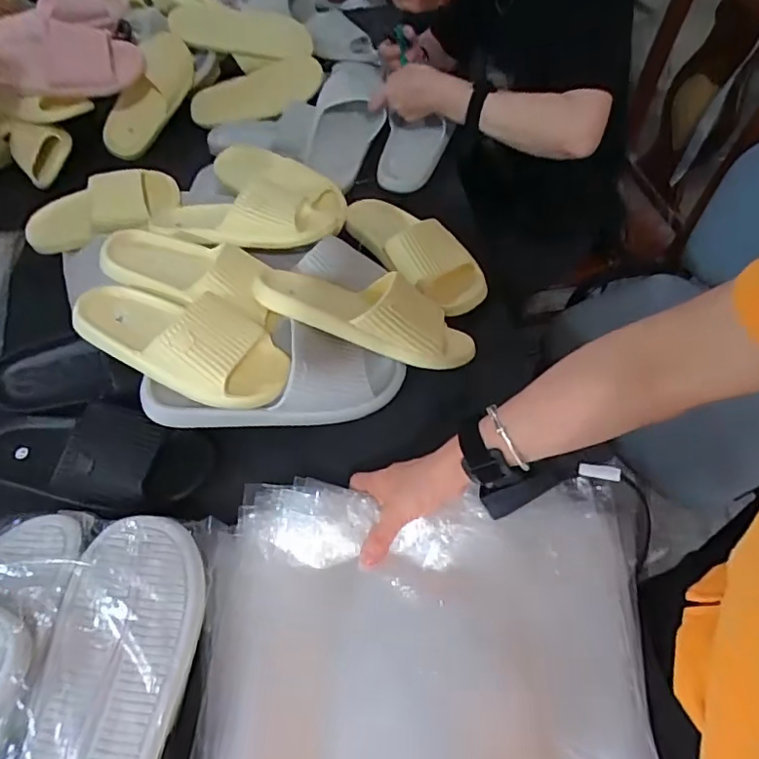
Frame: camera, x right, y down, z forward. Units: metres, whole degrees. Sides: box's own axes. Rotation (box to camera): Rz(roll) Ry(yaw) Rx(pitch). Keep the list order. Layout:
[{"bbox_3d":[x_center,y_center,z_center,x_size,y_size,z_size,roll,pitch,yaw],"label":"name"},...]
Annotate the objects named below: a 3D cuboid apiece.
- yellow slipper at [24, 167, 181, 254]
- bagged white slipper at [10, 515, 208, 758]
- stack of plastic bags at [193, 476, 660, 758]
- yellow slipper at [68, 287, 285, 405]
[{"bbox_3d":[-0.422,-0.257,0.831,0.231,0.067,0.110,-14,51,13],"label":"yellow slipper"},{"bbox_3d":[-0.207,0.240,0.414,0.102,0.043,0.280,1,52,6],"label":"bagged white slipper"},{"bbox_3d":[0.031,0.266,0.378,0.328,0.053,0.416,-2,52,3],"label":"stack of plastic bags"},{"bbox_3d":[-0.218,-0.047,0.614,0.245,0.073,0.115,21,57,20],"label":"yellow slipper"}]

